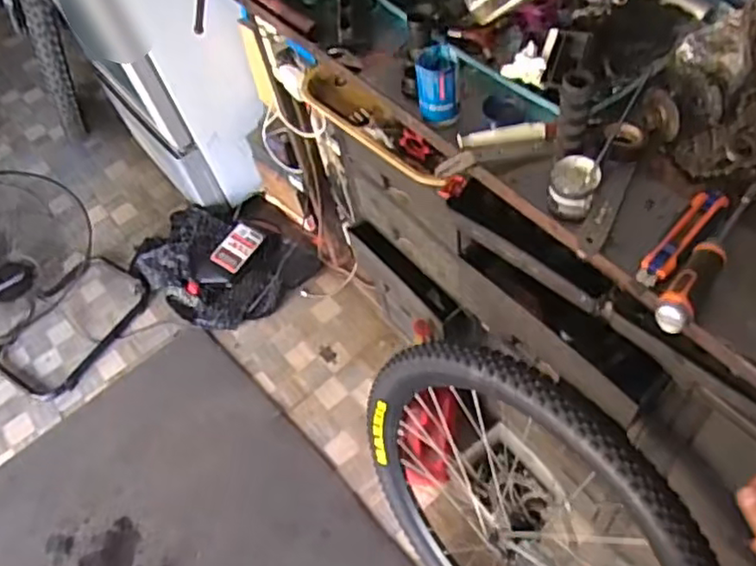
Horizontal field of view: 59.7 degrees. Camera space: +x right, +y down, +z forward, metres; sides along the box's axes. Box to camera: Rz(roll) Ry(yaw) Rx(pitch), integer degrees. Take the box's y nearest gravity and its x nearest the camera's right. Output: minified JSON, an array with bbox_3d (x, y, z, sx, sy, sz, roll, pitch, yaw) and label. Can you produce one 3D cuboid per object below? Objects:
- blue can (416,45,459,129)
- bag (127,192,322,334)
[{"bbox_3d":[0.076,-0.247,0.839,0.060,0.081,0.062,-4,56,6],"label":"blue can"},{"bbox_3d":[-0.442,-0.083,1.842,0.466,0.125,0.378,37,69,28],"label":"bag"}]

